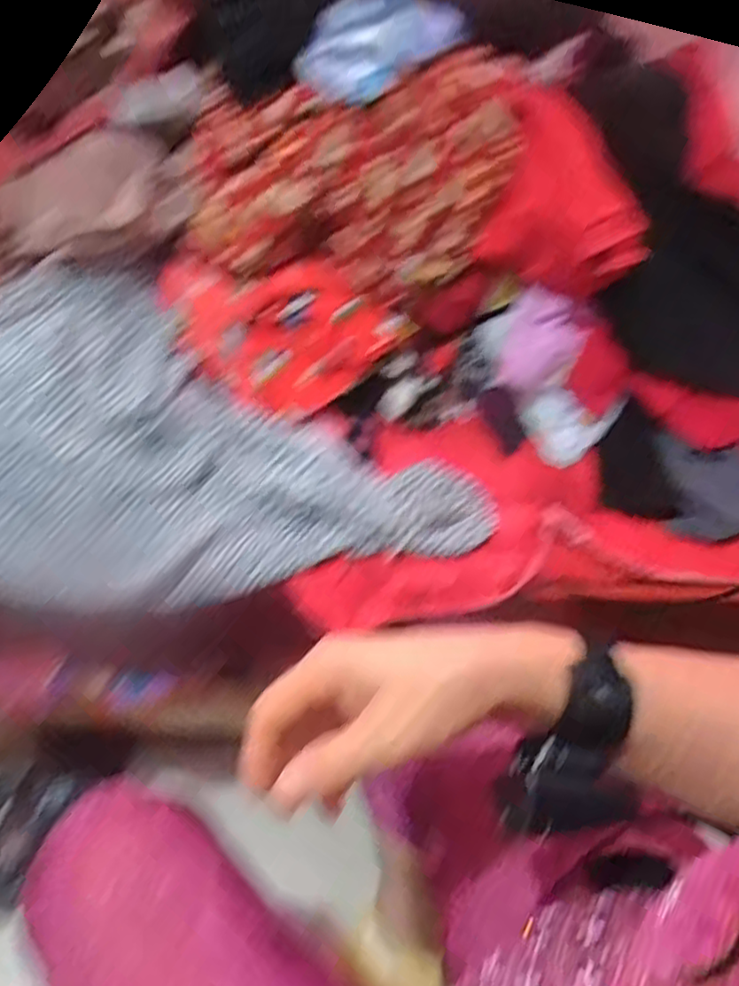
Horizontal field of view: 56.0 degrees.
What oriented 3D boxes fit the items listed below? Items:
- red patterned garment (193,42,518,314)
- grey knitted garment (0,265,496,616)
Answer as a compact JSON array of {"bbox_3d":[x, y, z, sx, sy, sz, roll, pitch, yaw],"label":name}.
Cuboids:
[{"bbox_3d":[-0.020,-0.280,0.594,0.270,0.137,0.155,12,52,3],"label":"red patterned garment"},{"bbox_3d":[-0.206,-0.047,0.564,0.565,0.125,0.249,-5,53,-10],"label":"grey knitted garment"}]

